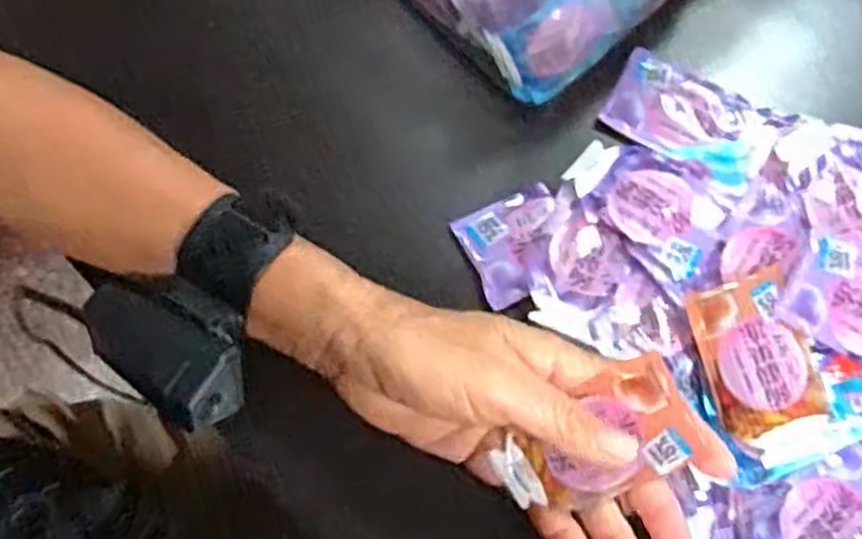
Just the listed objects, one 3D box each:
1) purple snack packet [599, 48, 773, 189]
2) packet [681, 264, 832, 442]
[{"bbox_3d":[0.125,-0.074,0.386,0.074,0.011,0.047,34,78,8],"label":"purple snack packet"},{"bbox_3d":[0.140,0.036,0.343,0.046,0.007,0.064,-16,77,-4],"label":"packet"}]

